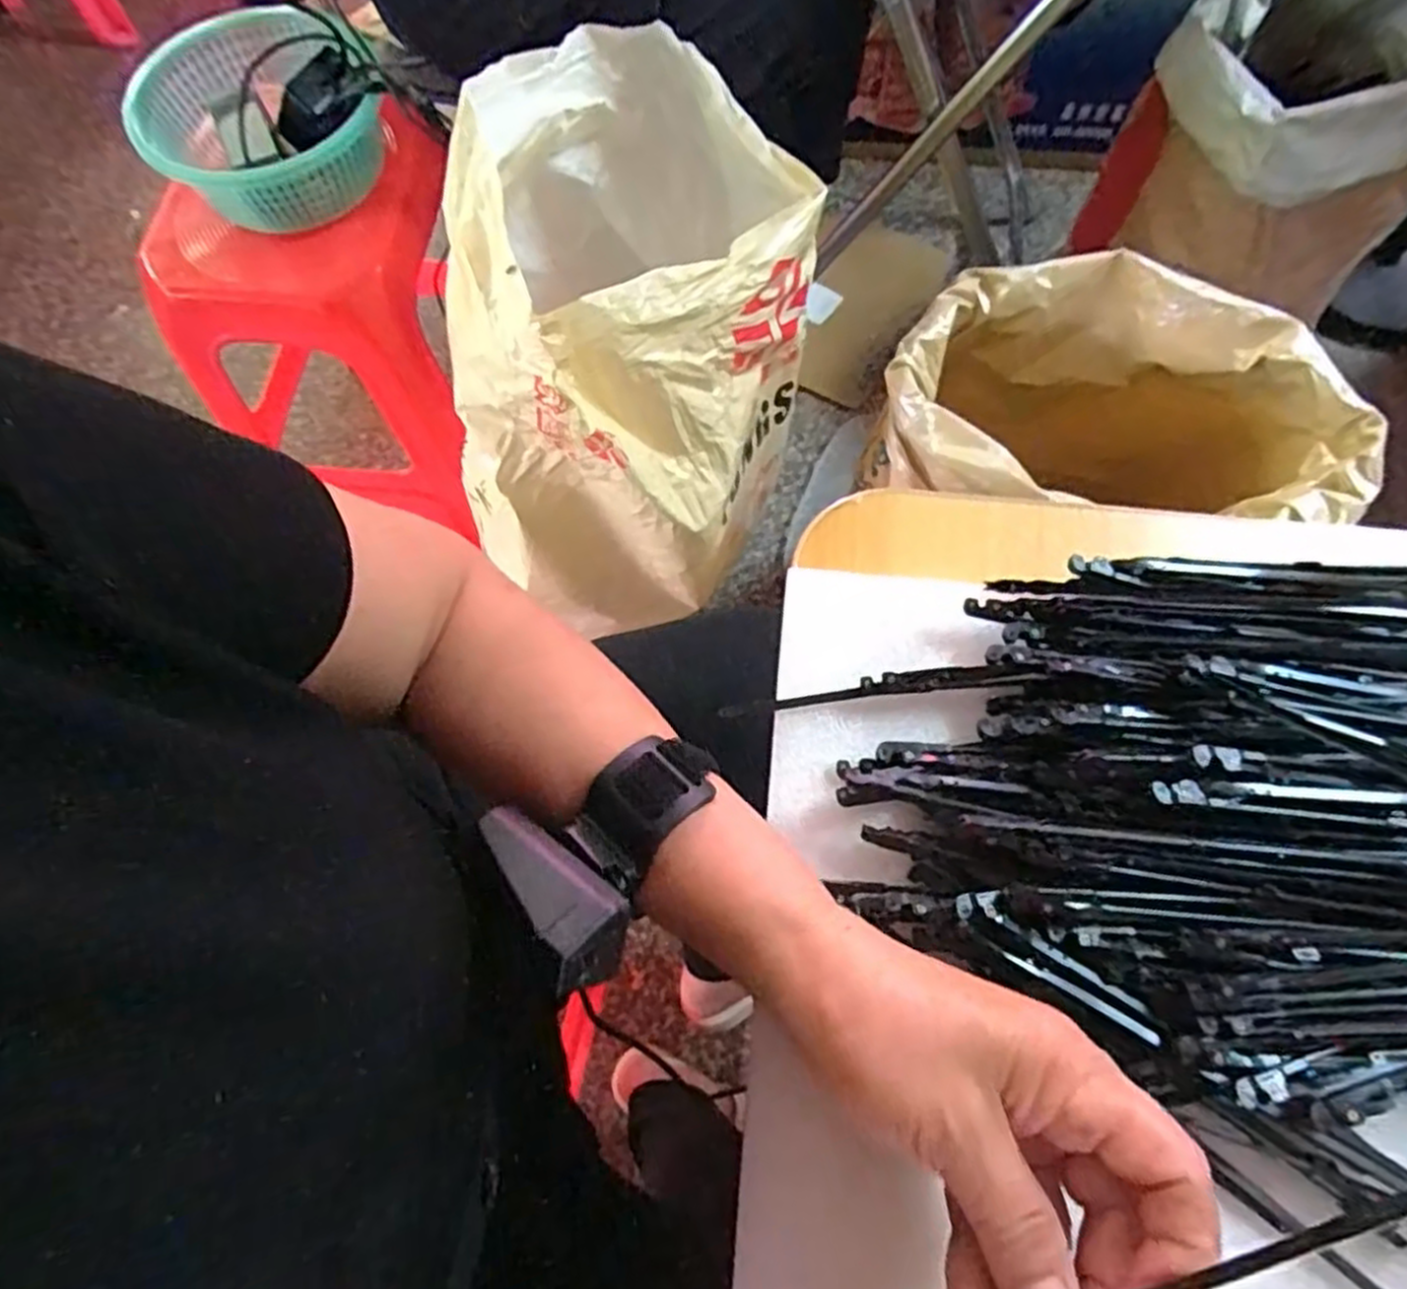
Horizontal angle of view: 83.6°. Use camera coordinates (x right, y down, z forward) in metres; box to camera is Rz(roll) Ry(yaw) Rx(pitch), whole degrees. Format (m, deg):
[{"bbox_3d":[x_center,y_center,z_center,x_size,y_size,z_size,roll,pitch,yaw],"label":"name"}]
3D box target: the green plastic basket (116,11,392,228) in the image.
[{"bbox_3d":[-0.444,-0.524,0.795,0.233,0.087,0.223,-24,70,-7],"label":"green plastic basket"}]

